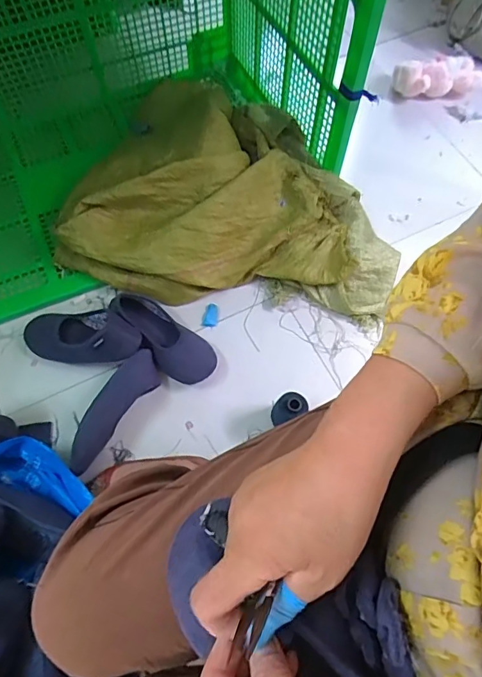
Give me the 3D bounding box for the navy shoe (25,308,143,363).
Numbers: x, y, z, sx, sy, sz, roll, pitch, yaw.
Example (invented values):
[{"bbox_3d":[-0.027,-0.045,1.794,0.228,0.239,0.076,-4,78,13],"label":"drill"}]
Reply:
[{"bbox_3d":[-0.313,-0.007,0.880,0.252,0.063,0.098,3,64,20],"label":"navy shoe"}]

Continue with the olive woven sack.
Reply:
[{"bbox_3d":[-0.016,-0.313,0.976,0.646,0.184,0.484,11,65,5],"label":"olive woven sack"}]

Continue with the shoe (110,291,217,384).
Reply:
[{"bbox_3d":[-0.147,-0.006,0.893,0.103,0.063,0.239,-40,71,-17],"label":"shoe"}]

